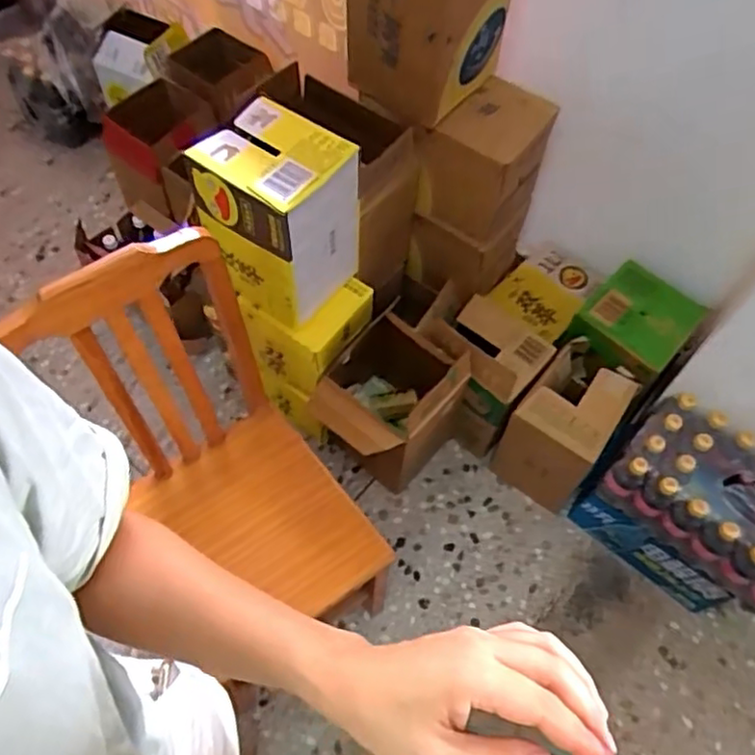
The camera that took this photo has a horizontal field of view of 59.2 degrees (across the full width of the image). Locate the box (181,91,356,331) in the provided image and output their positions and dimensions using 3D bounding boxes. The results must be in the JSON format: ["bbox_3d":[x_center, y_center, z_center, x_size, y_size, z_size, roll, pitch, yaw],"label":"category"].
[{"bbox_3d":[-0.179,-0.278,1.182,0.212,0.290,0.223,38,66,18],"label":"box"}]

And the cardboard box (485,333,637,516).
[{"bbox_3d":[0.413,0.103,1.487,0.187,0.302,0.245,31,64,15],"label":"cardboard box"}]

